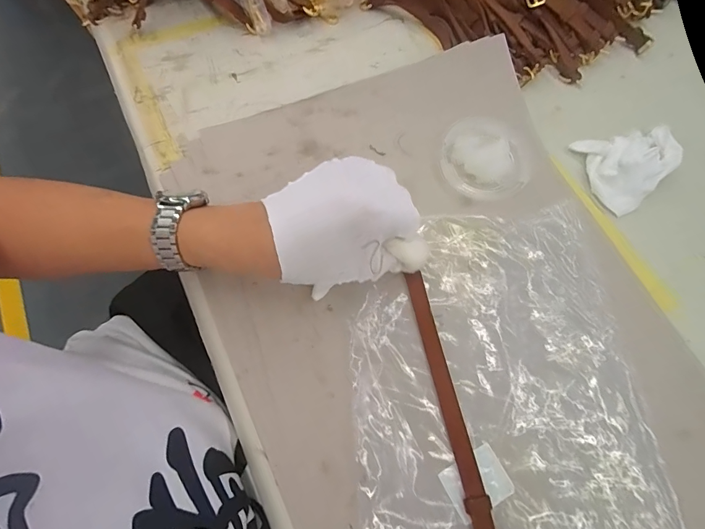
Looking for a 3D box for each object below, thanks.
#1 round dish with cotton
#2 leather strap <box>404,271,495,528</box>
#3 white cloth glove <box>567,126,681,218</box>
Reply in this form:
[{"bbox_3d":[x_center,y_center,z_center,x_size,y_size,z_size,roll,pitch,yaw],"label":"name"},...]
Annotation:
[{"bbox_3d":[0.146,-0.121,0.432,0.092,0.015,0.095,0,67,1],"label":"round dish with cotton"},{"bbox_3d":[0.081,0.107,0.338,0.017,0.009,0.216,-10,65,-5],"label":"leather strap"},{"bbox_3d":[0.310,-0.109,0.424,0.099,0.027,0.091,-12,67,-4],"label":"white cloth glove"}]

